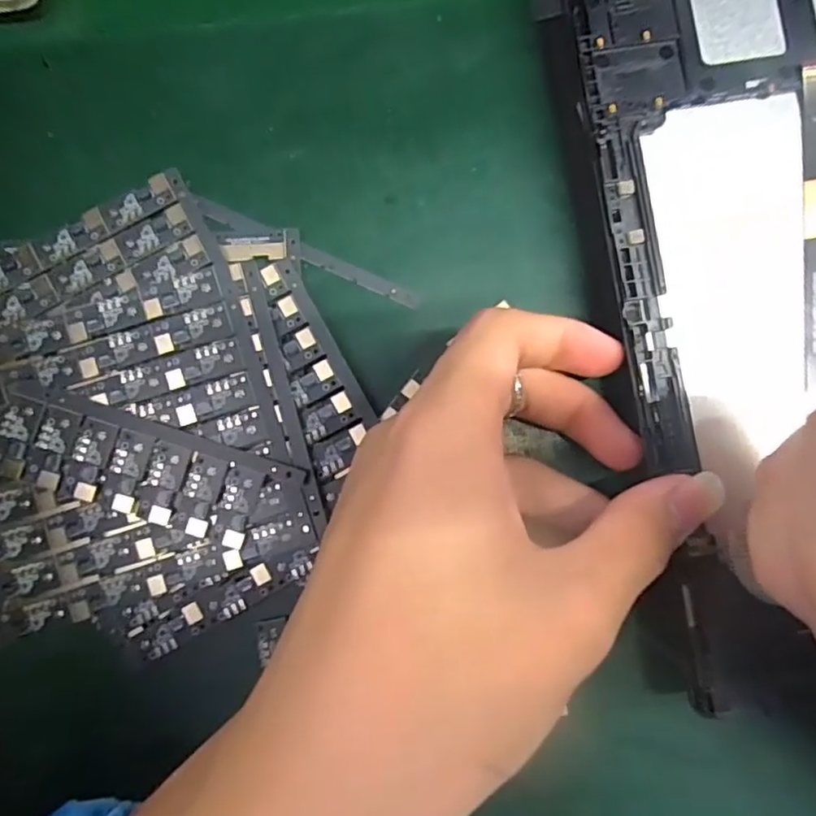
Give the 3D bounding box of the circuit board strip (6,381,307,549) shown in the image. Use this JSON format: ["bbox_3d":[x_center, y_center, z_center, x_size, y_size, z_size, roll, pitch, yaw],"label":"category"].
[{"bbox_3d":[-0.085,0.019,0.191,0.091,0.004,0.029,18,83,0],"label":"circuit board strip"}]

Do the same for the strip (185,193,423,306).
[{"bbox_3d":[-0.035,-0.055,0.208,0.085,0.004,0.007,23,87,0],"label":"strip"}]

